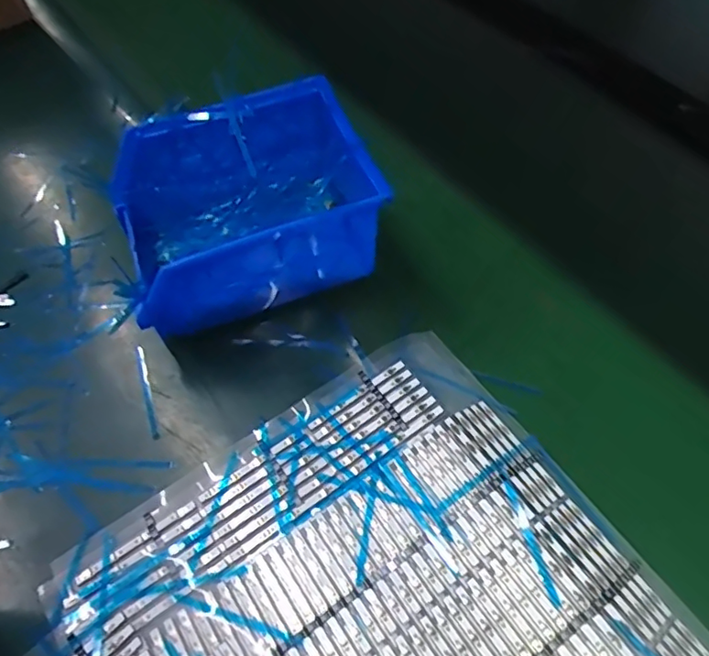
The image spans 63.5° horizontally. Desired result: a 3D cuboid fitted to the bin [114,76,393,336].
[{"bbox_3d":[-0.063,-0.067,0.331,0.139,0.076,0.110,-18,58,-11],"label":"bin"}]

